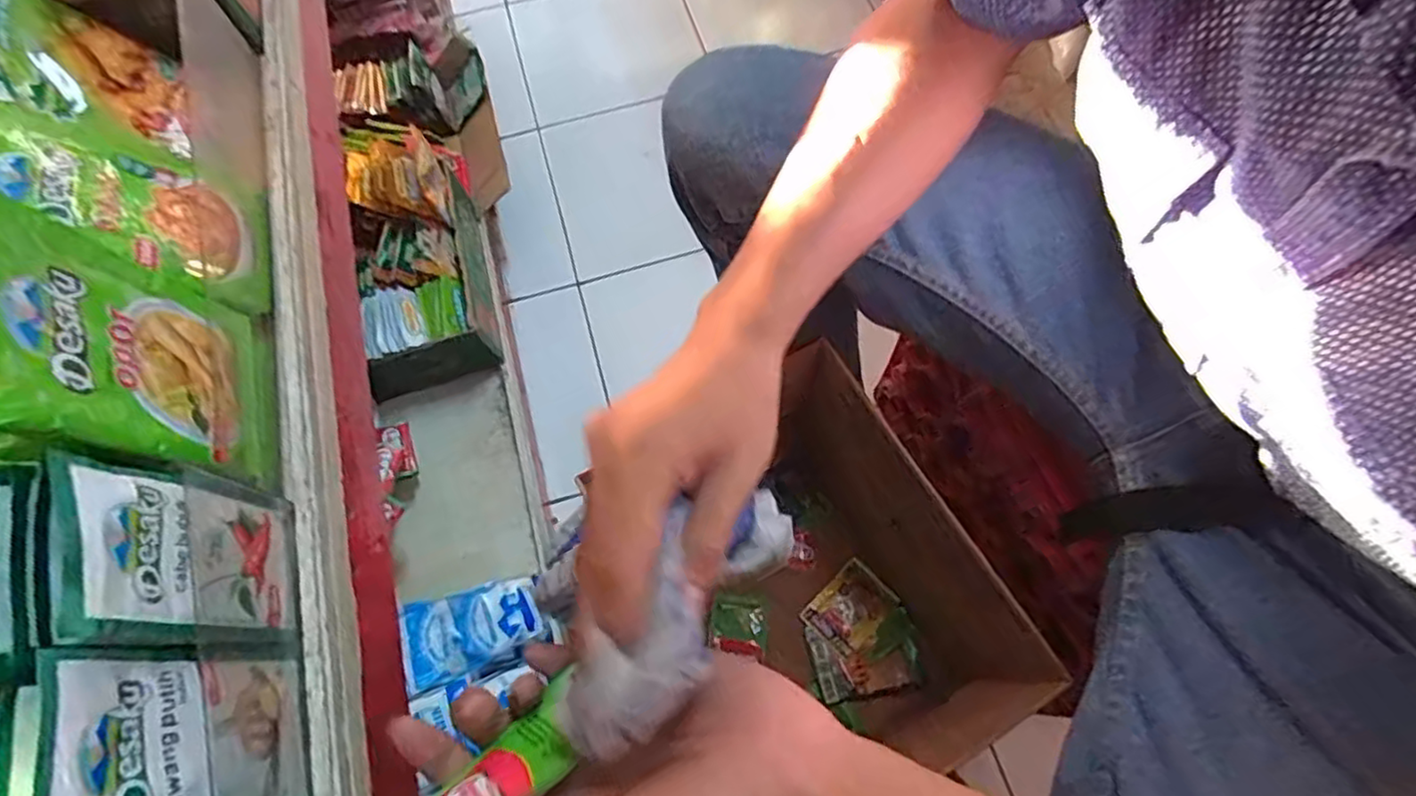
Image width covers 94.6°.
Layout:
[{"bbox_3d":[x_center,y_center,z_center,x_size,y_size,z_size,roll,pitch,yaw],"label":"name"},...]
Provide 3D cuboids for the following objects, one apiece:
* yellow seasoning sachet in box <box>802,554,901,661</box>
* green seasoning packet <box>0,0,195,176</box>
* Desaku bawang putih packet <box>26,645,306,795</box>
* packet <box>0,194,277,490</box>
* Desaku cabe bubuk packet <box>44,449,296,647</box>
[{"bbox_3d":[0.159,0.235,0.735,0.092,0.008,0.069,-42,72,-13],"label":"yellow seasoning sachet in box"},{"bbox_3d":[-0.335,-0.170,0.328,0.019,0.120,0.106,-31,64,33],"label":"green seasoning packet"},{"bbox_3d":[-0.178,0.118,0.225,0.011,0.099,0.059,-22,68,1],"label":"Desaku bawang putih packet"},{"bbox_3d":[-0.229,-0.014,0.262,0.028,0.124,0.097,-20,69,-6],"label":"packet"},{"bbox_3d":[-0.194,0.058,0.247,0.013,0.101,0.064,-18,69,-5],"label":"Desaku cabe bubuk packet"}]

